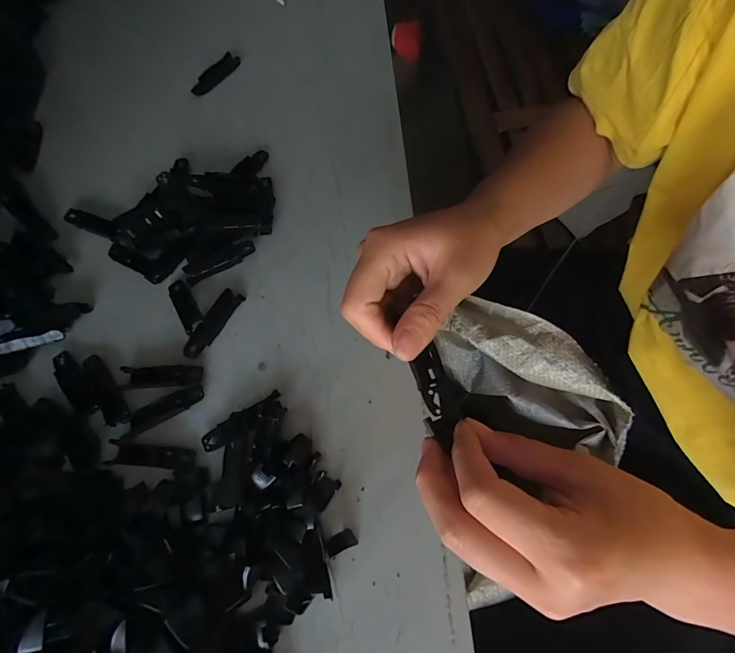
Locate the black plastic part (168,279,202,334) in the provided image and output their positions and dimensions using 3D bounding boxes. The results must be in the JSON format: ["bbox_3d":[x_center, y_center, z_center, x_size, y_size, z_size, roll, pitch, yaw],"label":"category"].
[{"bbox_3d":[-0.154,-0.019,0.327,0.016,0.007,0.060,-31,55,-9],"label":"black plastic part"}]

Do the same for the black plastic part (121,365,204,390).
[{"bbox_3d":[-0.162,0.039,0.305,0.063,0.006,0.017,-3,68,2],"label":"black plastic part"}]

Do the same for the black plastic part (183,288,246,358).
[{"bbox_3d":[-0.127,-0.003,0.319,0.016,0.009,0.064,28,72,13],"label":"black plastic part"}]

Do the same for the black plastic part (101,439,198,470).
[{"bbox_3d":[-0.158,0.093,0.280,0.063,0.004,0.016,4,68,5],"label":"black plastic part"}]

